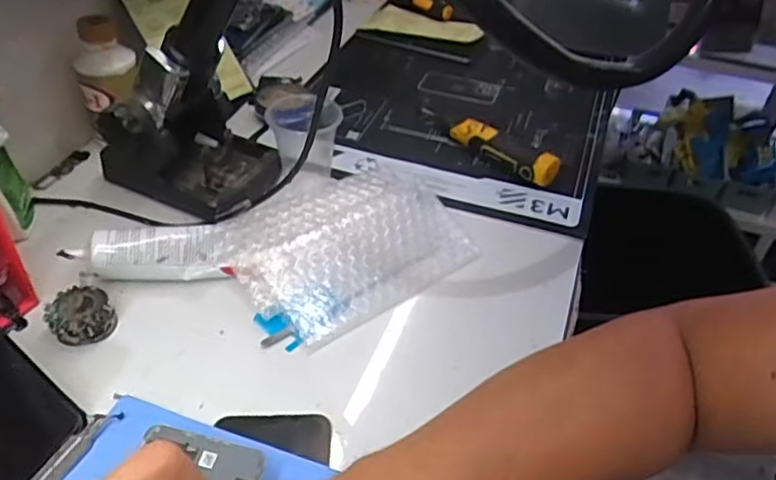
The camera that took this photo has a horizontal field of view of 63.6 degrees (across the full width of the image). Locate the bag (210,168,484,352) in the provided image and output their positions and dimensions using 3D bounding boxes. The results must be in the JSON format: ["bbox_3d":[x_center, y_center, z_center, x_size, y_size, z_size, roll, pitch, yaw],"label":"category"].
[{"bbox_3d":[-0.031,-0.003,0.512,0.186,0.032,0.141,-29,52,-31],"label":"bag"}]

